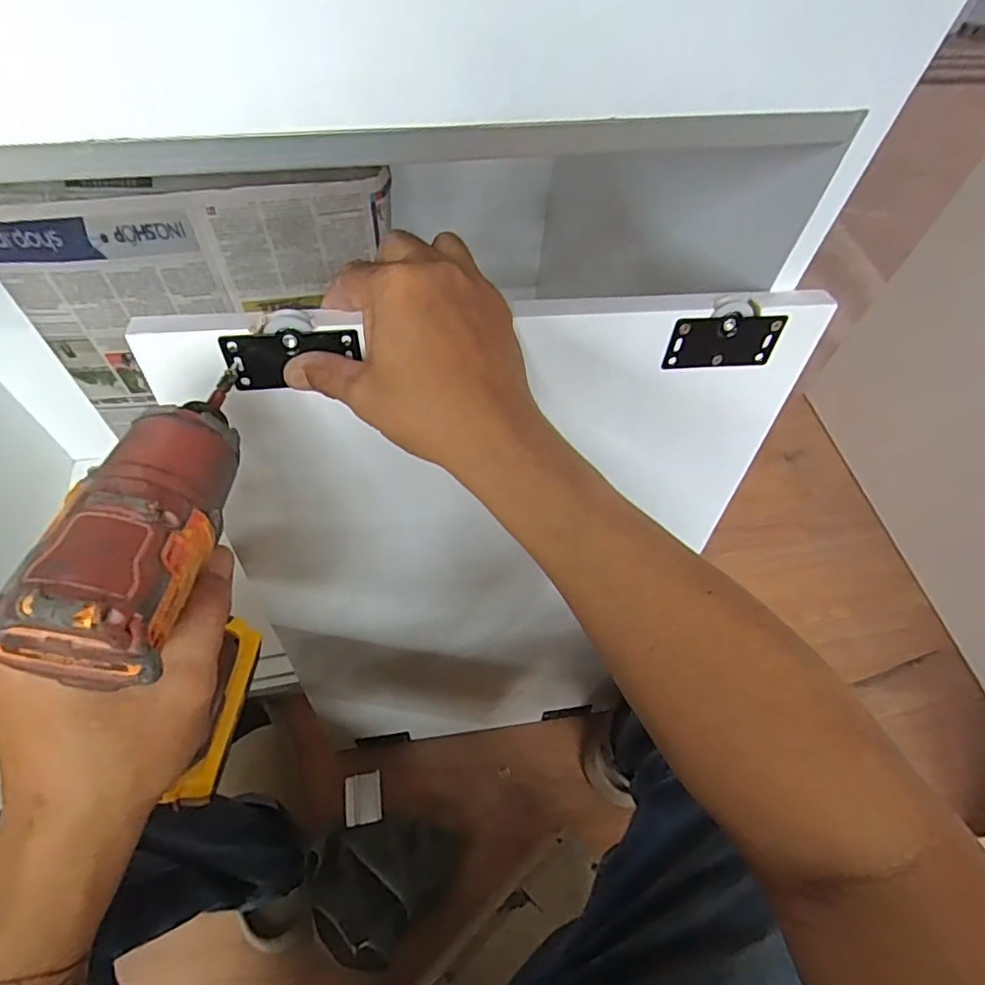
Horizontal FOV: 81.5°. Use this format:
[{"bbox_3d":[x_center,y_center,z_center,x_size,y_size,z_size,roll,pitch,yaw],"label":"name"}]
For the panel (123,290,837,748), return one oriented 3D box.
[{"bbox_3d":[-0.005,0.114,0.572,0.403,0.663,0.021,-5,49,-8],"label":"panel"}]

